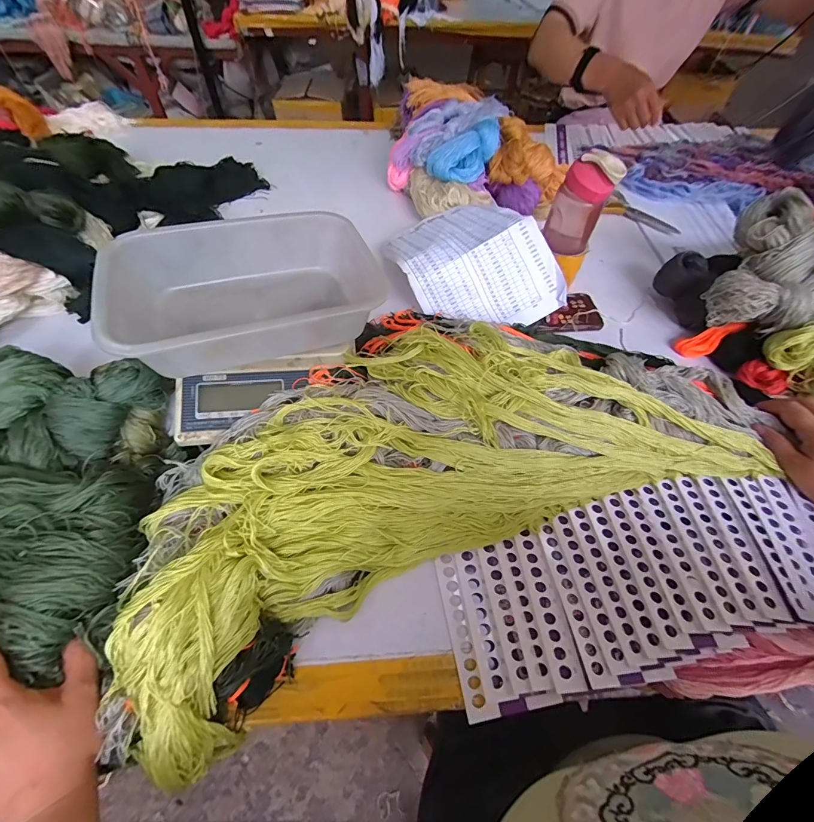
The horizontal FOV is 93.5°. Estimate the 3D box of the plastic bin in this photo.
[{"bbox_3d":[-0.178,-0.141,0.446,0.269,0.081,0.196,-18,59,-14],"label":"plastic bin"}]

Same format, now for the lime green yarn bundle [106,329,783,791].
[{"bbox_3d":[0.033,0.055,0.407,0.603,0.078,0.270,-20,59,-11],"label":"lime green yarn bundle"}]

